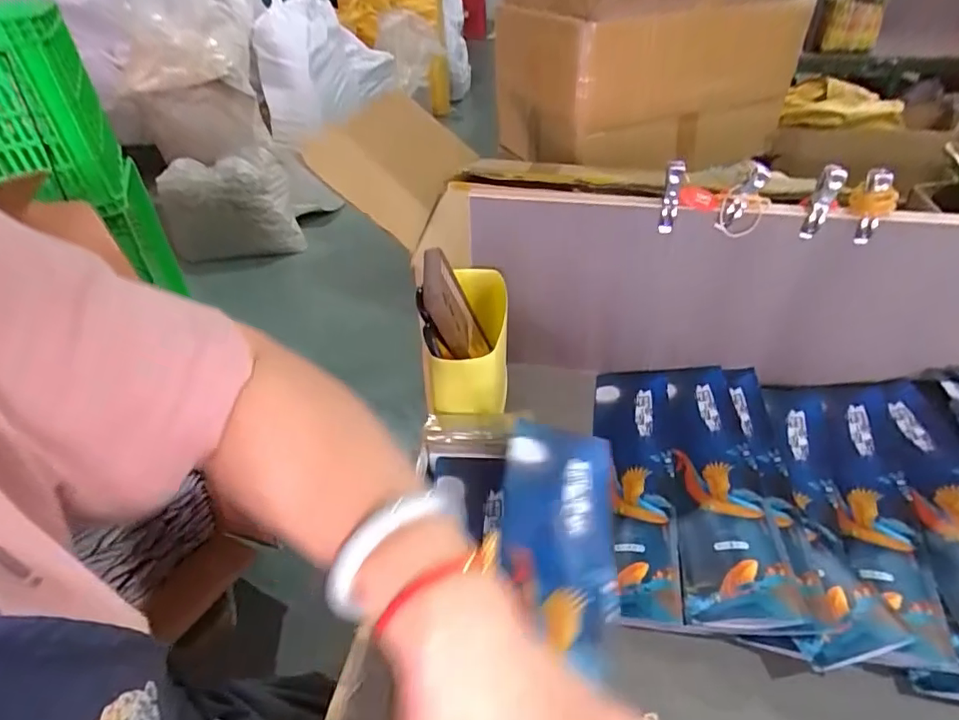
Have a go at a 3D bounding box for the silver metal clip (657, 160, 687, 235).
[{"bbox_3d":[0.169,-0.142,0.484,0.014,0.068,0.016,8,40,13],"label":"silver metal clip"}]

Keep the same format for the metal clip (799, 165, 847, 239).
[{"bbox_3d":[0.285,-0.130,0.455,0.018,0.064,0.017,23,46,29],"label":"metal clip"}]

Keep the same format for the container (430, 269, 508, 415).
[{"bbox_3d":[-0.005,-0.029,0.526,0.066,0.082,0.169,1,39,5],"label":"container"}]

